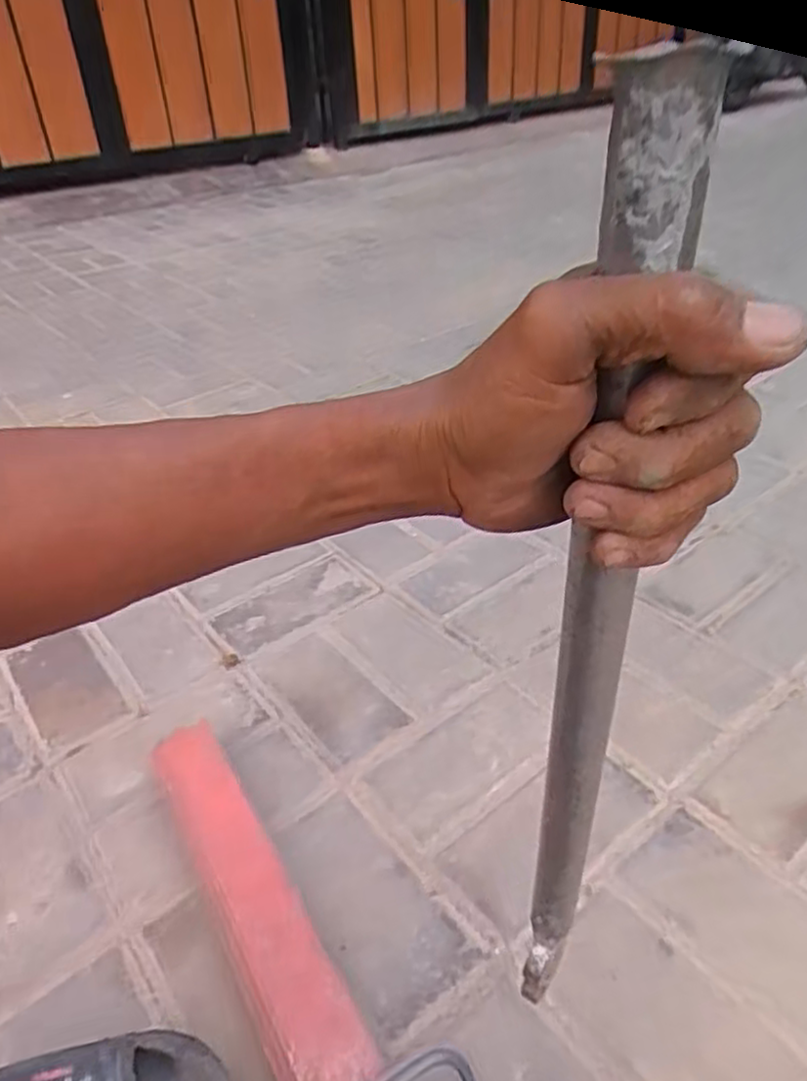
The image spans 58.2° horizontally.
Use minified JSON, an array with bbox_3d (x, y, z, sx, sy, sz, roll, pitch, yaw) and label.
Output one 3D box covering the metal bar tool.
[{"bbox_3d":[0.072,0.081,0.307,0.025,0.479,0.015,11,40,19],"label":"metal bar tool"}]

